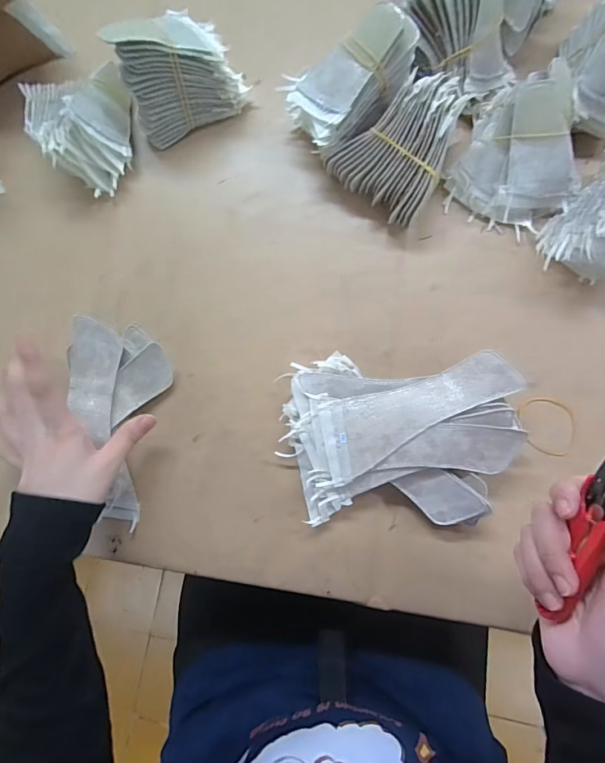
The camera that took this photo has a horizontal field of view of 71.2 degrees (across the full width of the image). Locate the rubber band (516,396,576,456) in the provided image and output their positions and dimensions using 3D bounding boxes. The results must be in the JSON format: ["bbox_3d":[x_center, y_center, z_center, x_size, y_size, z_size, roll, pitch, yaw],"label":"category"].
[{"bbox_3d":[0.210,0.038,0.362,0.051,0.004,0.046,20,85,7],"label":"rubber band"}]

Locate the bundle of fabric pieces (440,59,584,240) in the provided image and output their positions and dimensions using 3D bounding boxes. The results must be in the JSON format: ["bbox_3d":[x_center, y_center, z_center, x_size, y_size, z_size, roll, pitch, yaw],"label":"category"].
[{"bbox_3d":[0.195,-0.197,0.365,0.106,0.067,0.101,26,86,8],"label":"bundle of fabric pieces"}]

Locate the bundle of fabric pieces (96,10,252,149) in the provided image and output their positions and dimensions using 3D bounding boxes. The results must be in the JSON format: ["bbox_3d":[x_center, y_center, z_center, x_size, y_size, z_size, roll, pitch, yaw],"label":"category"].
[{"bbox_3d":[-0.115,-0.287,0.389,0.103,0.090,0.064,-25,81,1],"label":"bundle of fabric pieces"}]

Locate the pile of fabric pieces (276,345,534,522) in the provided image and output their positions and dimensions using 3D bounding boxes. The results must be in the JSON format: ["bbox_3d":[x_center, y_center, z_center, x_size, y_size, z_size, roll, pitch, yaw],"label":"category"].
[{"bbox_3d":[0.080,0.048,0.350,0.180,0.041,0.131,0,83,5],"label":"pile of fabric pieces"}]

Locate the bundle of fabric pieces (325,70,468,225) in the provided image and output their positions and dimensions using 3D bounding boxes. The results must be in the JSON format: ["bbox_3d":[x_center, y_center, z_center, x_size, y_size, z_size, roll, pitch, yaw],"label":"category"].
[{"bbox_3d":[0.087,-0.206,0.374,0.091,0.064,0.100,40,88,8],"label":"bundle of fabric pieces"}]

